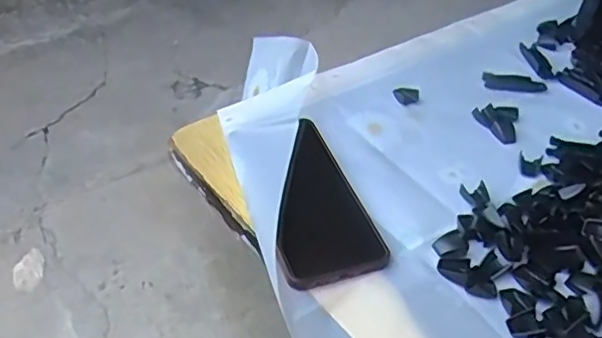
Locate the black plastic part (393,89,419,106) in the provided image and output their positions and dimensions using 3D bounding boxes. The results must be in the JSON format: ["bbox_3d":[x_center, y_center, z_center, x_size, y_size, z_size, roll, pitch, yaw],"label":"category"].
[{"bbox_3d":[0.102,-0.071,0.595,0.024,0.007,0.022,13,44,9],"label":"black plastic part"}]

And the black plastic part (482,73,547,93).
[{"bbox_3d":[0.219,-0.088,0.626,0.067,0.004,0.026,2,53,-10],"label":"black plastic part"}]

